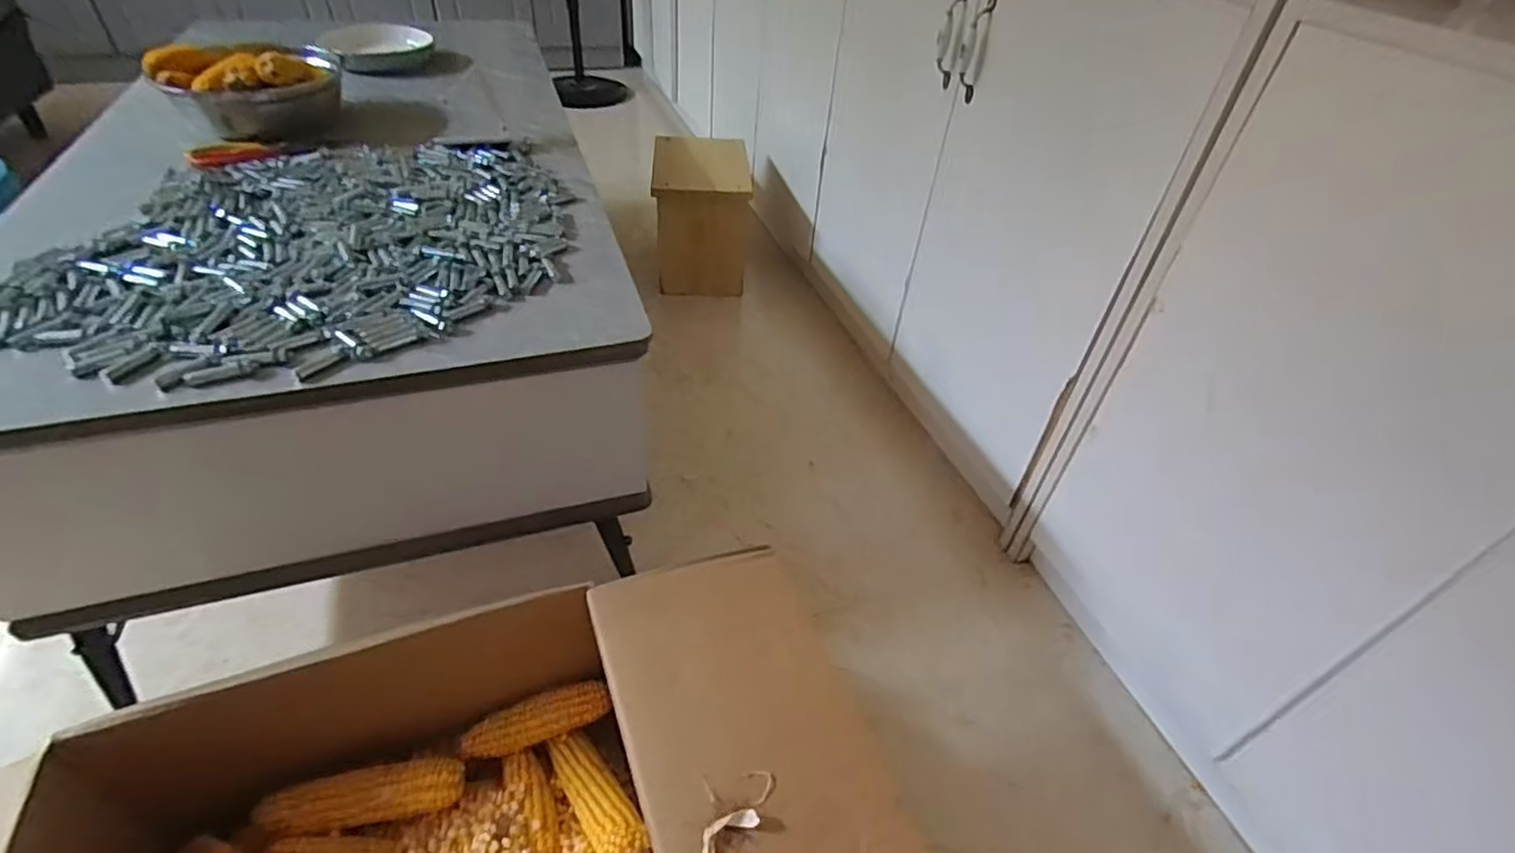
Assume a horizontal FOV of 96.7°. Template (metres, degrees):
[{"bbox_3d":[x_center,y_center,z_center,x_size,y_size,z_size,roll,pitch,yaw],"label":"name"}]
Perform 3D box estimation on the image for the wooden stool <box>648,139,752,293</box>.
[{"bbox_3d":[-0.139,-0.496,1.639,0.216,0.254,0.243,0,43,-5],"label":"wooden stool"}]

